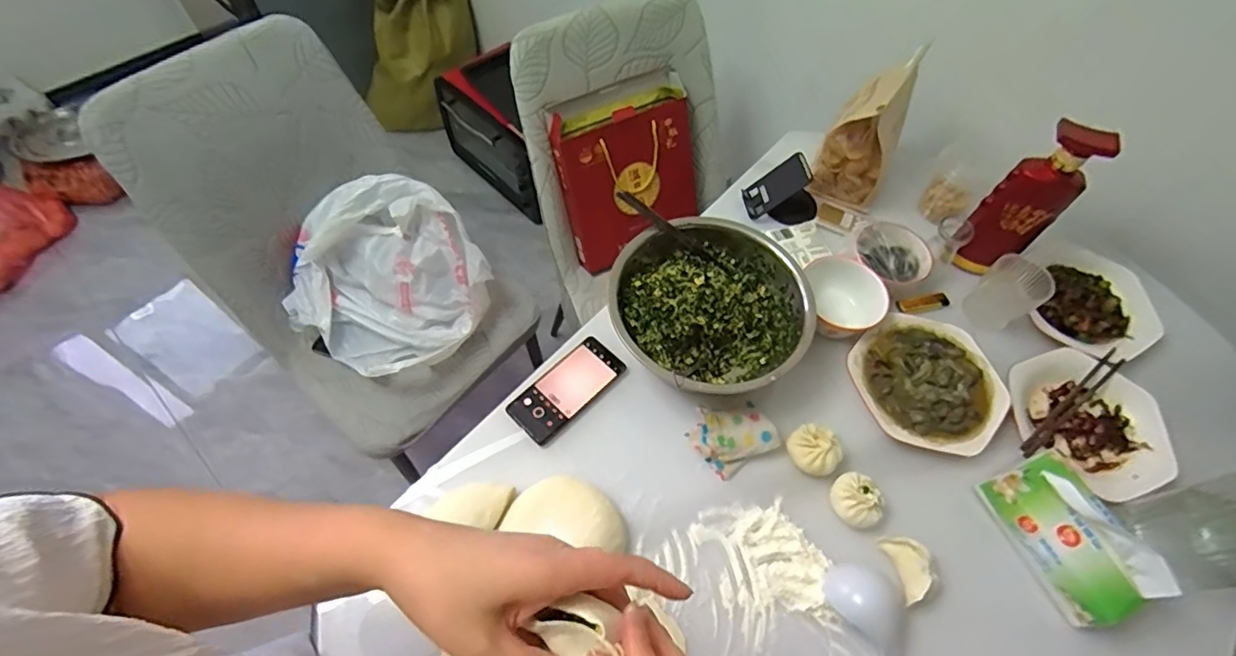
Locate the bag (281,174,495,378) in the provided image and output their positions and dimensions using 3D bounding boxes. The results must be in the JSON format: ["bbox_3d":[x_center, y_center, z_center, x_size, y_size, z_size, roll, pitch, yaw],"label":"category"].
[{"bbox_3d":[-0.426,-0.091,1.027,0.317,0.202,0.311,36,64,16],"label":"bag"}]

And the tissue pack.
[{"bbox_3d":[0.521,0.235,0.635,0.094,0.082,0.171,-21,63,-15],"label":"tissue pack"}]

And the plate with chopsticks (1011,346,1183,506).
[{"bbox_3d":[0.626,0.126,0.748,0.196,0.027,0.201,2,60,-3],"label":"plate with chopsticks"}]

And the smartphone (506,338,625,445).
[{"bbox_3d":[-0.067,0.080,0.744,0.159,0.010,0.073,-40,69,-23],"label":"smartphone"}]

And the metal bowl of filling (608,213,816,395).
[{"bbox_3d":[0.121,-0.024,0.754,0.251,0.102,0.255,2,60,-3],"label":"metal bowl of filling"}]

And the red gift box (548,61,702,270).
[{"bbox_3d":[0.031,-0.307,1.116,0.297,0.338,0.053,-26,35,-17],"label":"red gift box"}]

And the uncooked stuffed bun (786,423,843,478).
[{"bbox_3d":[0.248,0.155,0.701,0.064,0.032,0.061,2,60,-3],"label":"uncooked stuffed bun"}]

